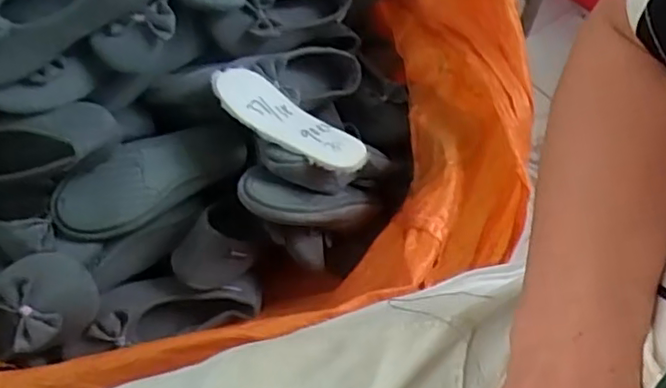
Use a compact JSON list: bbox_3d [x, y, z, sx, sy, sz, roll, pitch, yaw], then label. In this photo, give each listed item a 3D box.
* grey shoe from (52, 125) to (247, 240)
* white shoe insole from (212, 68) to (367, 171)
[{"bbox_3d":[-0.225,-0.018,0.766,0.225,0.058,0.090,-36,92,-29],"label":"grey shoe"},{"bbox_3d":[-0.053,-0.088,0.735,0.204,0.031,0.068,31,58,18],"label":"white shoe insole"}]

